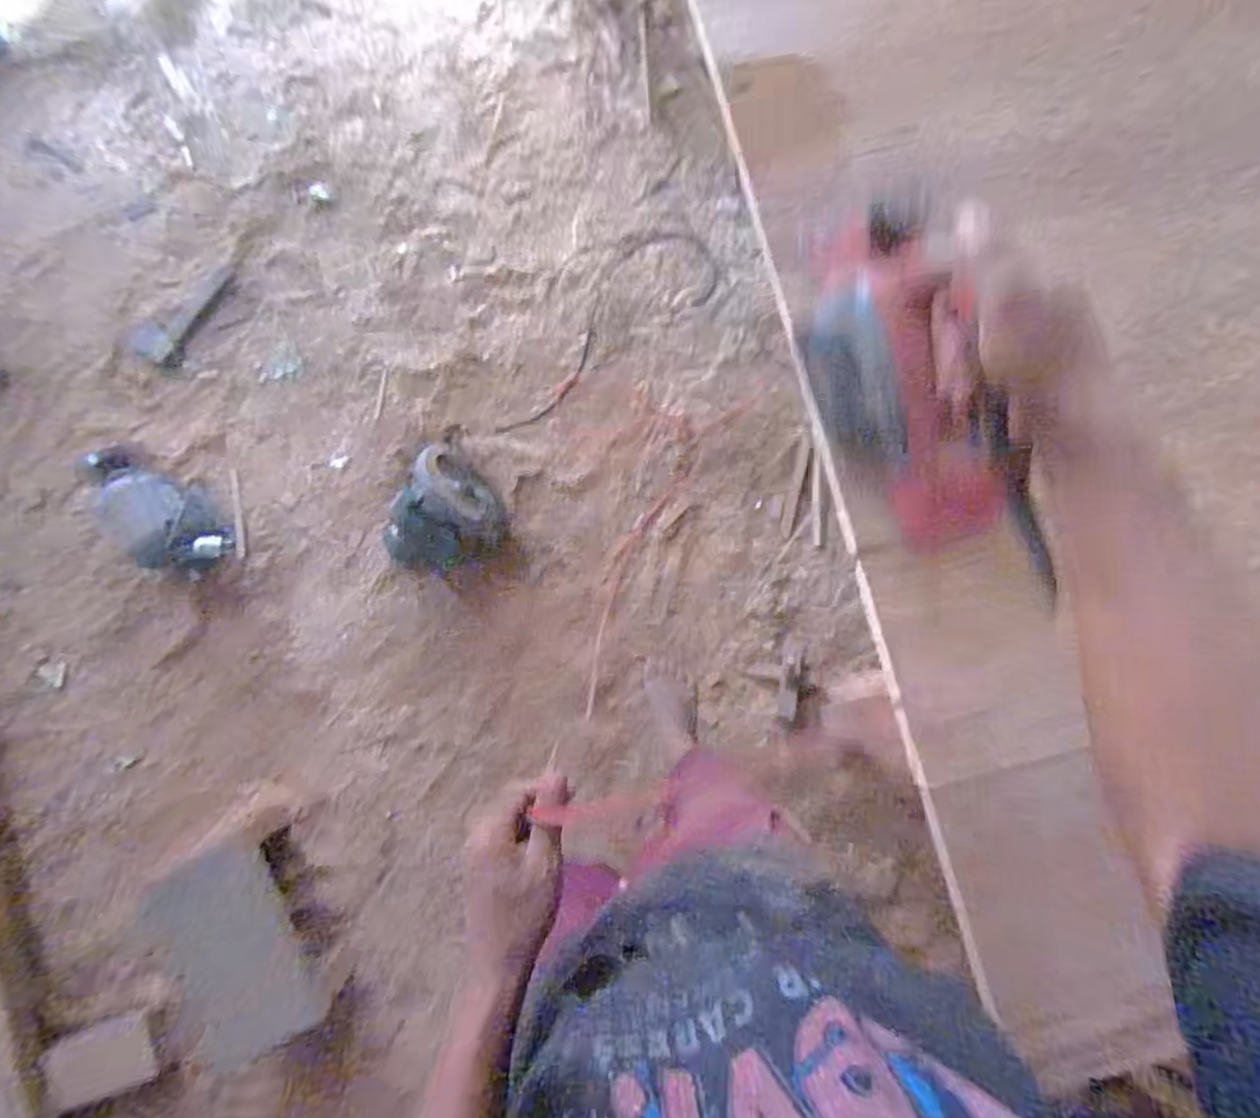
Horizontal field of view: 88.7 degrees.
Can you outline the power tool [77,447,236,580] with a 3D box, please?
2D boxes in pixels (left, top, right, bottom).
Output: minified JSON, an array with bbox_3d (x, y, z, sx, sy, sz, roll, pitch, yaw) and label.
[{"bbox_3d":[-0.927,-0.111,1.232,0.126,0.206,0.288,-42,88,-1],"label":"power tool"}]

